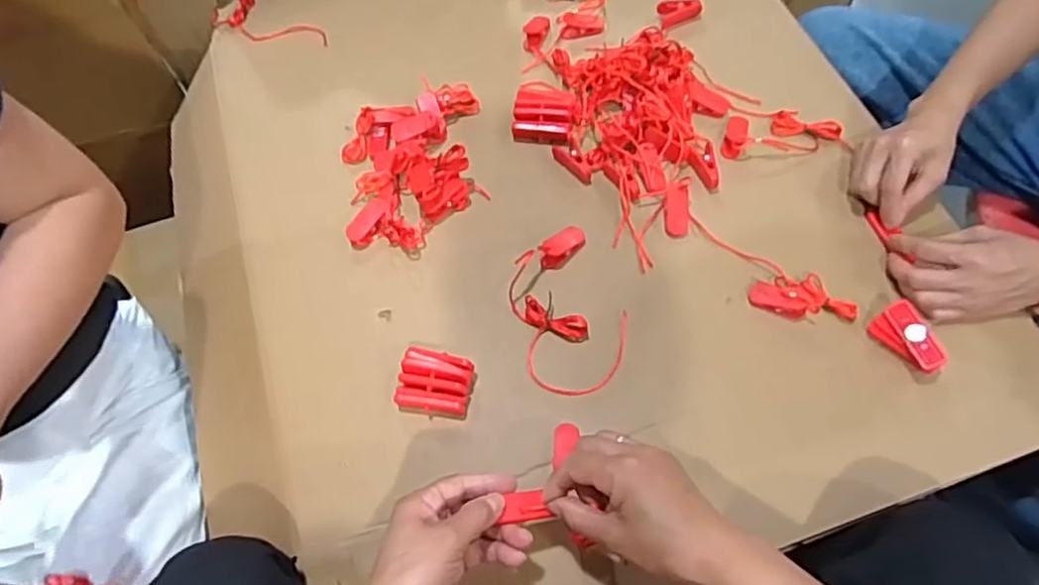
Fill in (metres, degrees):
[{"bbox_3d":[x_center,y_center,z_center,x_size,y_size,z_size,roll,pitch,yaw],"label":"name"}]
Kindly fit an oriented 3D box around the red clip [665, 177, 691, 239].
[{"bbox_3d":[0.149,-0.079,0.612,0.022,0.009,0.054,2,95,2],"label":"red clip"}]

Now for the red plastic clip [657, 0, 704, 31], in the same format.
[{"bbox_3d":[0.179,-0.315,0.725,0.046,0.021,0.024,-11,62,-1],"label":"red plastic clip"}]

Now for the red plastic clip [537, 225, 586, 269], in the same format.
[{"bbox_3d":[0.040,-0.042,0.599,0.047,0.018,0.022,-41,67,-16],"label":"red plastic clip"}]

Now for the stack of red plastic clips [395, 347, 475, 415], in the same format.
[{"bbox_3d":[-0.071,0.076,0.548,0.060,0.027,0.049,9,63,9],"label":"stack of red plastic clips"}]

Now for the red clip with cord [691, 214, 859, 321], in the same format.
[{"bbox_3d":[0.217,-0.016,0.579,0.161,0.025,0.051,36,70,21],"label":"red clip with cord"}]

